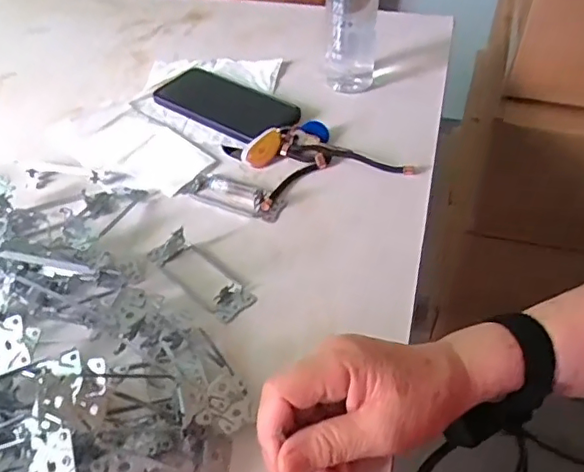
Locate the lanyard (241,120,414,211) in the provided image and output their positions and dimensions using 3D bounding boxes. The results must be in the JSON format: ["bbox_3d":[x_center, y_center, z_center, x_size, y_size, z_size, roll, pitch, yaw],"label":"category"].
[{"bbox_3d":[0.028,-0.080,0.587,0.150,0.025,0.103,-16,47,-14],"label":"lanyard"}]

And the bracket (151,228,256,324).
[{"bbox_3d":[-0.077,0.026,0.484,0.107,0.022,0.037,35,55,30],"label":"bracket"}]

